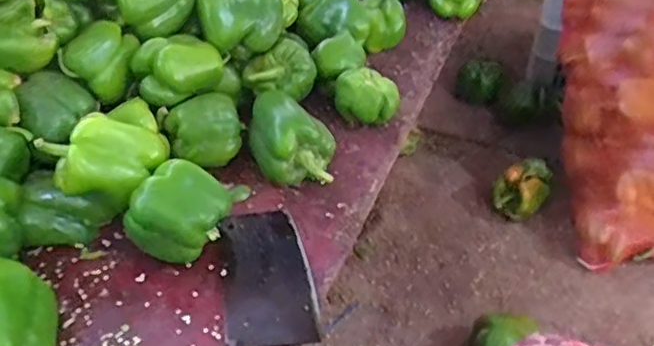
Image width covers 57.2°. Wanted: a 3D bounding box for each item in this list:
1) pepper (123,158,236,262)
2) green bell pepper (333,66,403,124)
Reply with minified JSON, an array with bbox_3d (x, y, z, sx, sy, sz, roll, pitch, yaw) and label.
[{"bbox_3d":[-0.151,0.040,0.608,0.093,0.072,0.093,6,71,-18],"label":"pepper"},{"bbox_3d":[0.053,-0.098,0.798,0.085,0.059,0.065,5,41,6],"label":"green bell pepper"}]

